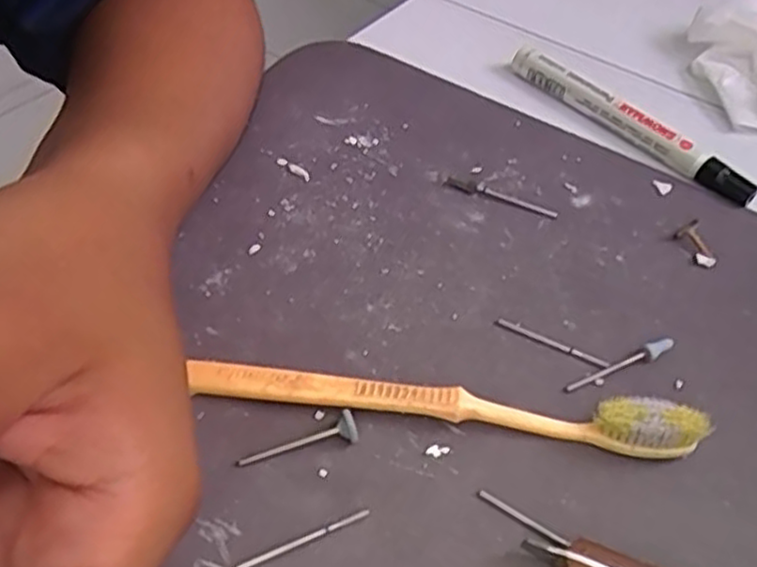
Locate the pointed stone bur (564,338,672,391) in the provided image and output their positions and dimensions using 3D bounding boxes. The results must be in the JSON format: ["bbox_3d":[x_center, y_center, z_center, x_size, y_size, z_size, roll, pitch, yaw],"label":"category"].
[{"bbox_3d":[0.090,0.030,0.270,0.047,0.005,0.005,-19,53,-21],"label":"pointed stone bur"}]

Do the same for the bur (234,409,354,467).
[{"bbox_3d":[-0.027,0.052,0.238,0.039,0.011,0.008,-11,50,-15],"label":"bur"}]

